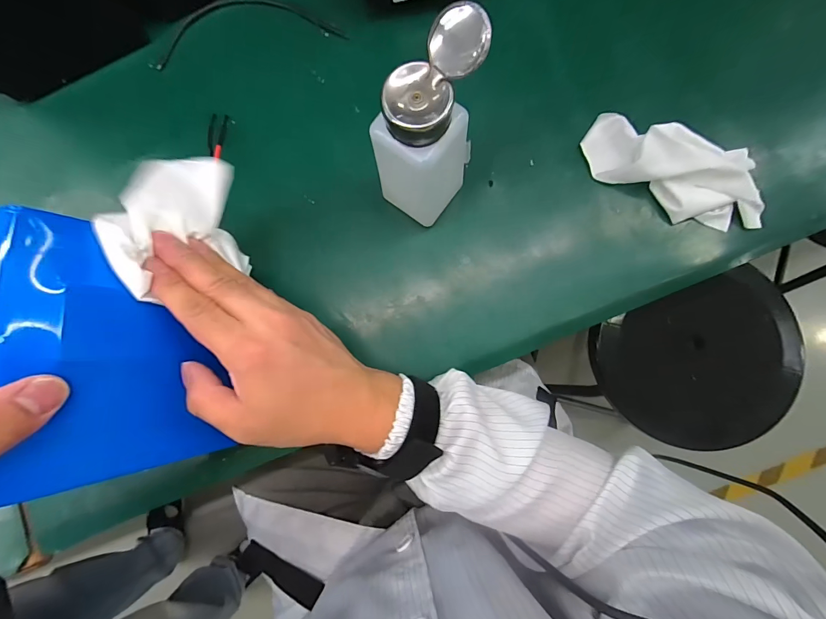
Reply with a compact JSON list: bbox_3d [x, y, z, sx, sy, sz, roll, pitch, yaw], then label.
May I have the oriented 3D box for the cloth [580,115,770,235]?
[{"bbox_3d":[0.213,-0.114,0.295,0.142,0.034,0.063,23,88,4],"label":"cloth"}]

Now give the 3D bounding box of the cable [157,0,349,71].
[{"bbox_3d":[-0.155,-0.268,0.343,0.176,0.006,0.058,-10,85,2],"label":"cable"}]

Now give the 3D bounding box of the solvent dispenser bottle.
[{"bbox_3d":[0.011,-0.110,0.250,0.052,0.142,0.069,33,88,4],"label":"solvent dispenser bottle"}]

